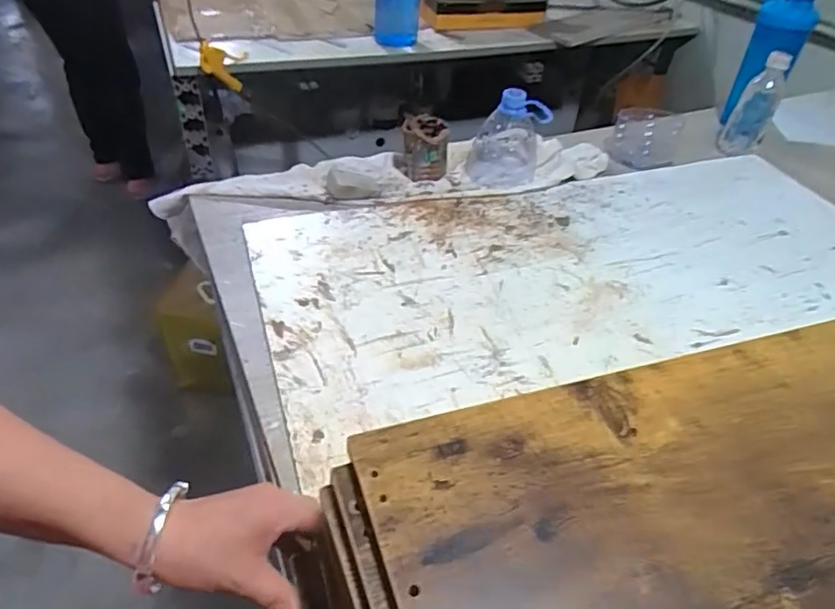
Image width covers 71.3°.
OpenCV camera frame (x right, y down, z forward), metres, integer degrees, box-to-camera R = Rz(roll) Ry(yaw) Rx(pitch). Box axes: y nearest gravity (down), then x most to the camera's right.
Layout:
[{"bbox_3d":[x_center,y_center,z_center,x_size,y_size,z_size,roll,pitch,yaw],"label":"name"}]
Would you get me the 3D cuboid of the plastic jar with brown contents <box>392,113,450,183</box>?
[{"bbox_3d":[0.005,-0.222,0.827,0.073,0.072,0.063,5,42,1],"label":"plastic jar with brown contents"}]

